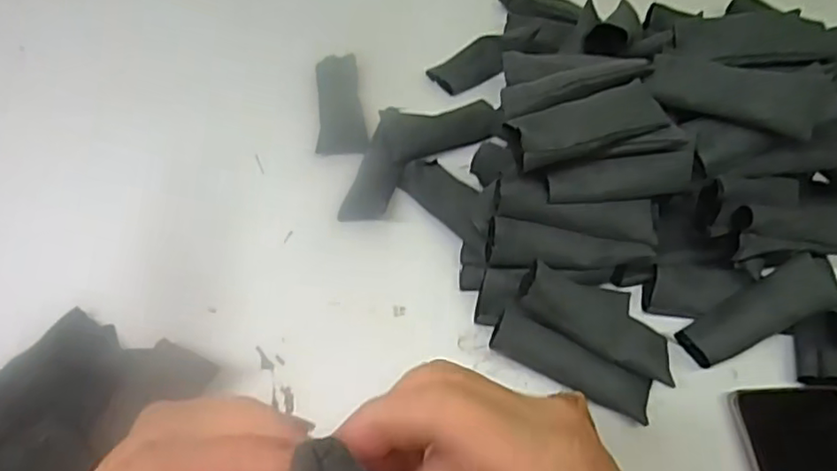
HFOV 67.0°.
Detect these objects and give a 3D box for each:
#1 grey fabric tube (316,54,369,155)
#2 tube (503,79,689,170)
[{"bbox_3d":[-0.066,-0.112,0.537,0.040,0.014,0.104,-2,53,-5],"label":"grey fabric tube"},{"bbox_3d":[0.109,-0.070,0.395,0.106,0.027,0.048,-10,54,-11],"label":"tube"}]

